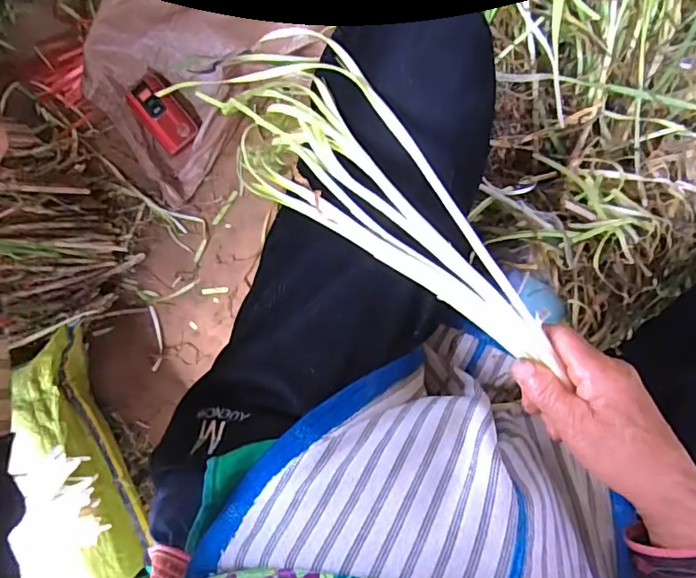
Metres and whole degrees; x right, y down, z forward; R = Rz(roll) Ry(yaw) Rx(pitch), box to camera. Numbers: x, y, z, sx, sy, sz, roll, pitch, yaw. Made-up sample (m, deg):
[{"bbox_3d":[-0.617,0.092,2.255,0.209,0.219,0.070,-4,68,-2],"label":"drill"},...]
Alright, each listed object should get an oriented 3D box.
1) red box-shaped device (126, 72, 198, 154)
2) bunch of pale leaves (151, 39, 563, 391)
[{"bbox_3d":[-0.258,-0.242,0.727,0.054,0.021,0.105,-40,88,3],"label":"red box-shaped device"},{"bbox_3d":[0.019,-0.070,0.371,0.110,0.037,0.312,-45,75,3],"label":"bunch of pale leaves"}]

